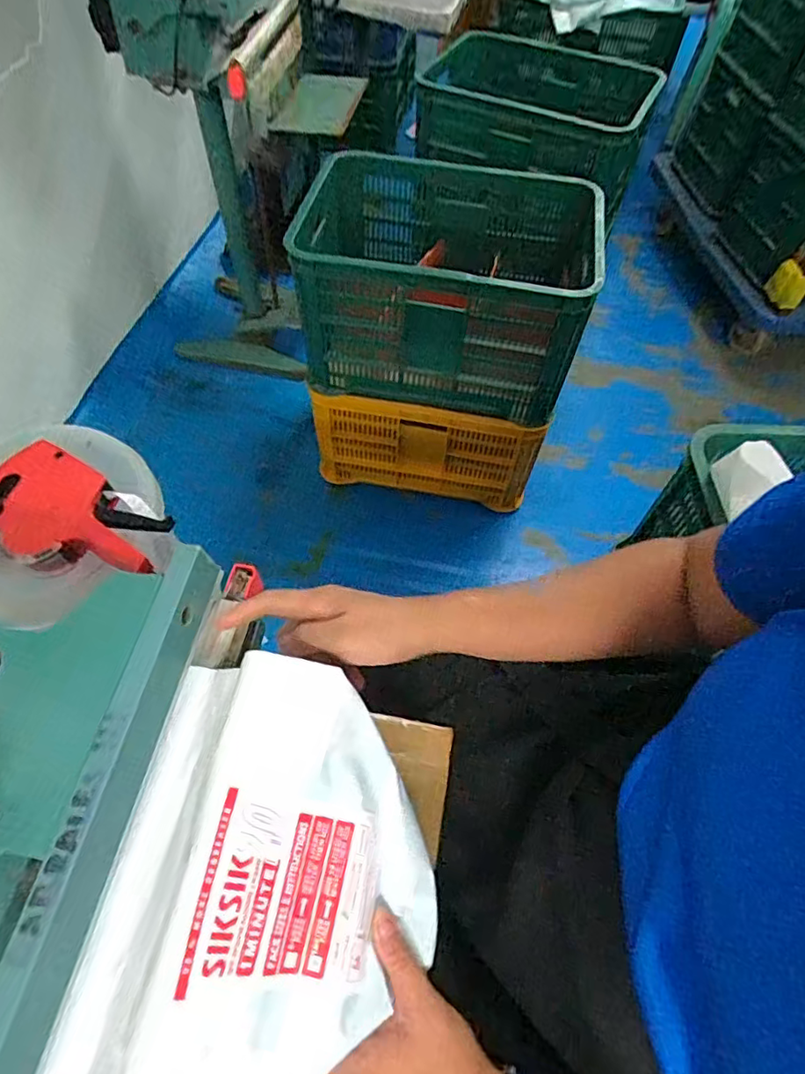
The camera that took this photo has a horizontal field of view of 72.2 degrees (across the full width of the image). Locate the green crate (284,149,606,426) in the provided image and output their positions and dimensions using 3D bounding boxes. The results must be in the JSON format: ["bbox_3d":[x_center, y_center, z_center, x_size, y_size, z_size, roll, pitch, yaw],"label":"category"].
[{"bbox_3d":[0.086,-0.505,1.061,0.526,0.270,0.370,9,60,3],"label":"green crate"}]

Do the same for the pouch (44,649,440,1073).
[{"bbox_3d":[-0.075,0.210,0.333,0.200,0.104,0.242,7,59,2],"label":"pouch"}]

